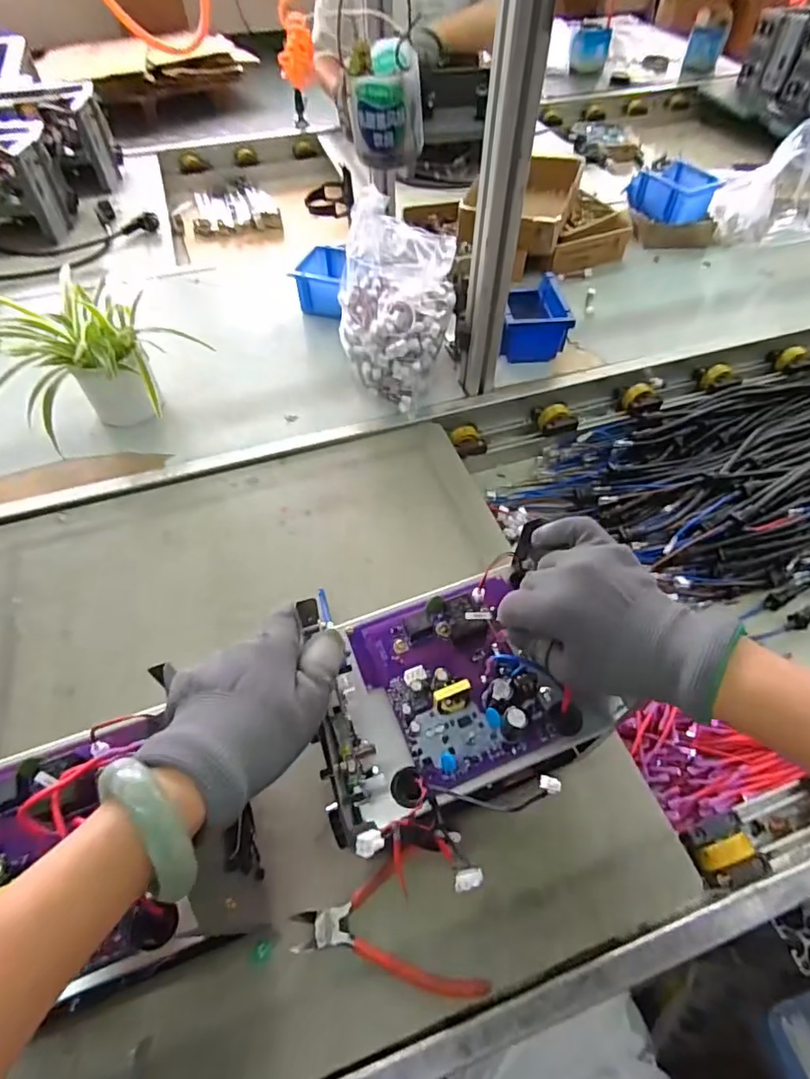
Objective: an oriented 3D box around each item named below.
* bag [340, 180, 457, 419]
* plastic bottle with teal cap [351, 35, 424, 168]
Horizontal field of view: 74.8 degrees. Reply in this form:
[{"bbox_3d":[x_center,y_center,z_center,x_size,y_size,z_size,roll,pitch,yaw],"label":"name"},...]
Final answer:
[{"bbox_3d":[-0.020,-0.307,0.727,0.155,0.206,0.138,28,59,18],"label":"bag"},{"bbox_3d":[-0.015,-0.378,0.462,0.059,0.073,0.067,0,55,-1],"label":"plastic bottle with teal cap"}]

